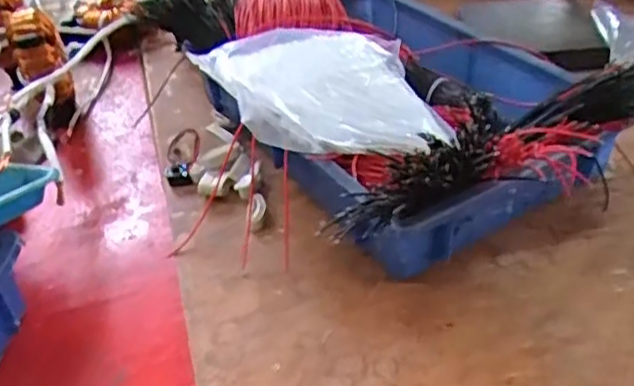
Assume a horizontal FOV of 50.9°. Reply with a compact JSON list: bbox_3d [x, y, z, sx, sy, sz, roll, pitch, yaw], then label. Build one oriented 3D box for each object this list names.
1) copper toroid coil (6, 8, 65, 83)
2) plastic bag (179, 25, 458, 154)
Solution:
[{"bbox_3d":[-0.341,-0.180,0.804,0.055,0.056,0.072,-19,41,-14],"label":"copper toroid coil"},{"bbox_3d":[-0.003,-0.116,0.676,0.230,0.060,0.227,-10,39,-3],"label":"plastic bag"}]

